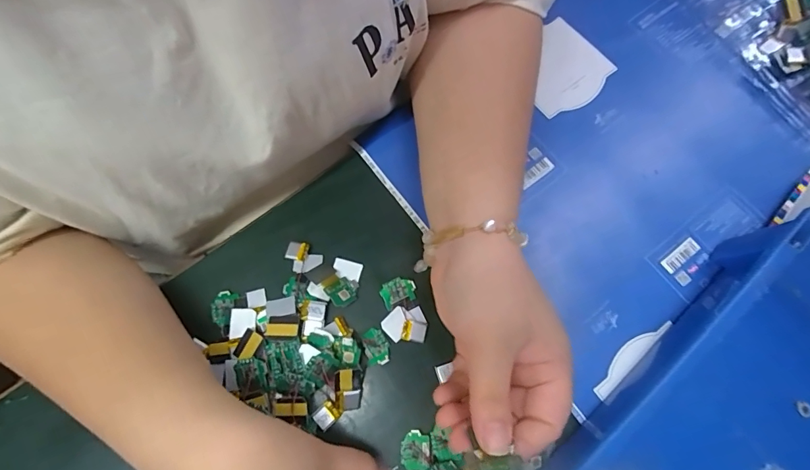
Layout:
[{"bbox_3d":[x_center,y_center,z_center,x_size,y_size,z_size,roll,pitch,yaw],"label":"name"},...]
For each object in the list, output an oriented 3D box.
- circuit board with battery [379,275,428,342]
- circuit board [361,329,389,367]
[{"bbox_3d":[-0.003,0.056,0.310,0.030,0.007,0.047,-16,77,-4],"label":"circuit board with battery"},{"bbox_3d":[-0.021,0.080,0.306,0.017,0.004,0.026,-17,77,-4],"label":"circuit board"}]

